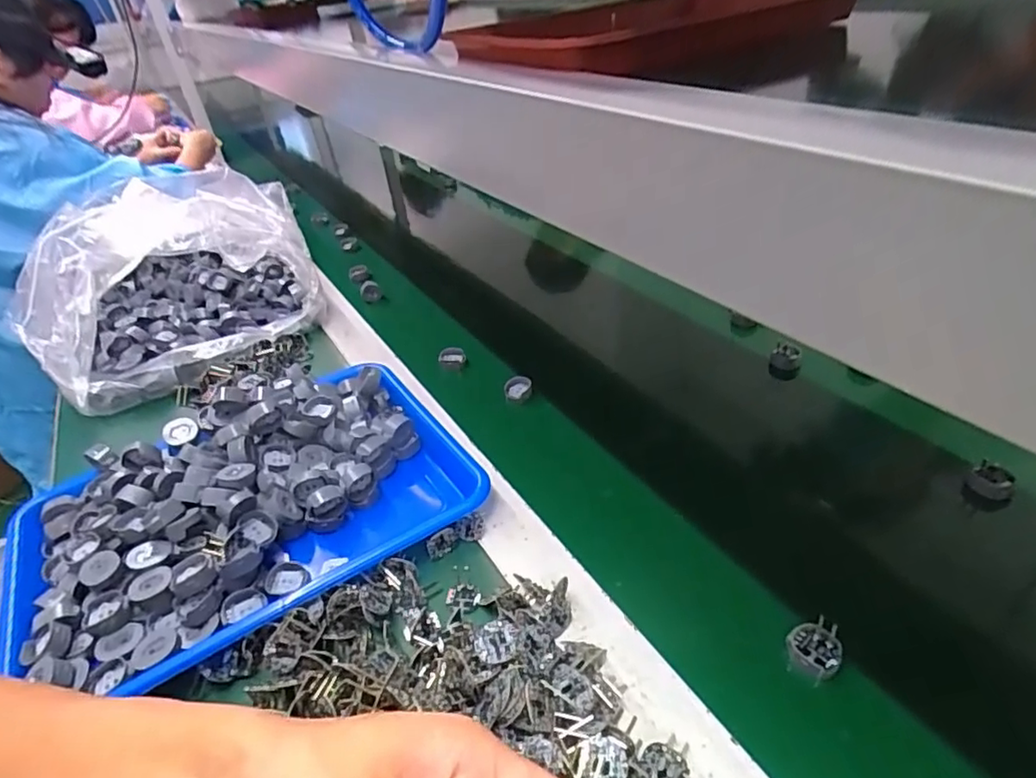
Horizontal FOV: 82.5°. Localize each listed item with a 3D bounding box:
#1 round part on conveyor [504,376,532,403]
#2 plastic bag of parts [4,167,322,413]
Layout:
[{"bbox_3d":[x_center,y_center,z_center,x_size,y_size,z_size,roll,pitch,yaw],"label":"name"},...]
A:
[{"bbox_3d":[0.000,-0.003,0.608,0.028,0.015,0.020,-12,36,-5],"label":"round part on conveyor"},{"bbox_3d":[-0.444,-0.154,0.759,0.315,0.134,0.364,-27,40,-25],"label":"plastic bag of parts"}]

